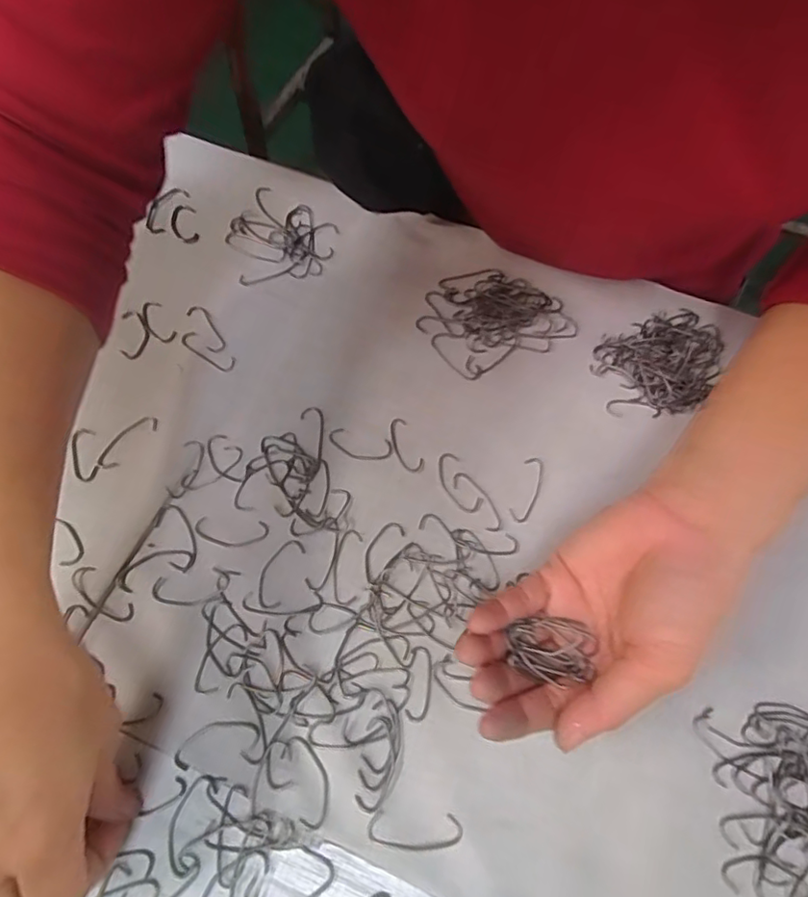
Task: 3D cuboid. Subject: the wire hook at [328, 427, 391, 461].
[{"bbox_3d":[-0.026,-0.001,0.337,0.039,0.004,0.017,18,64,6],"label":"wire hook"}]

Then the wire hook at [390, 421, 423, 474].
[{"bbox_3d":[0.000,-0.002,0.336,0.013,0.004,0.038,-19,66,-12],"label":"wire hook"}]

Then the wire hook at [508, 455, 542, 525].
[{"bbox_3d":[0.072,0.023,0.328,0.013,0.004,0.043,21,65,7],"label":"wire hook"}]

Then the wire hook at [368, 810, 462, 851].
[{"bbox_3d":[0.005,0.170,0.251,0.042,0.004,0.014,3,64,-2],"label":"wire hook"}]

